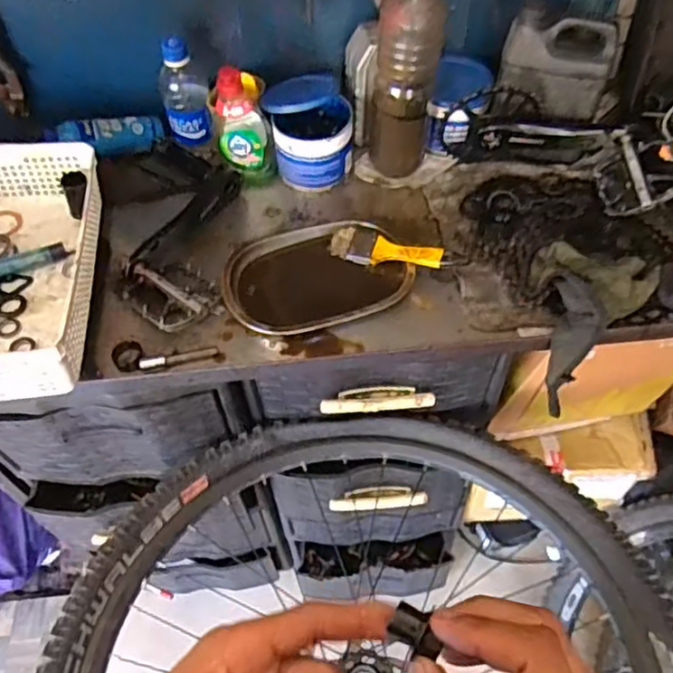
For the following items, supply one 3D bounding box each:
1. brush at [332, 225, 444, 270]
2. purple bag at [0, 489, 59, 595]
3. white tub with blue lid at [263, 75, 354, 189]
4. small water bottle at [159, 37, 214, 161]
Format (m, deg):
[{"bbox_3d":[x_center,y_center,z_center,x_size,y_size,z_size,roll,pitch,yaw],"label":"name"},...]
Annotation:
[{"bbox_3d":[0.061,-0.106,0.783,0.138,0.021,0.051,13,55,26],"label":"brush"},{"bbox_3d":[-0.630,0.395,1.239,0.133,0.113,0.151,20,58,16],"label":"purple bag"},{"bbox_3d":[-0.035,-0.272,0.875,0.107,0.096,0.131,-12,55,-6],"label":"white tub with blue lid"},{"bbox_3d":[-0.198,-0.313,0.860,0.059,0.154,0.053,-16,56,-9],"label":"small water bottle"}]

